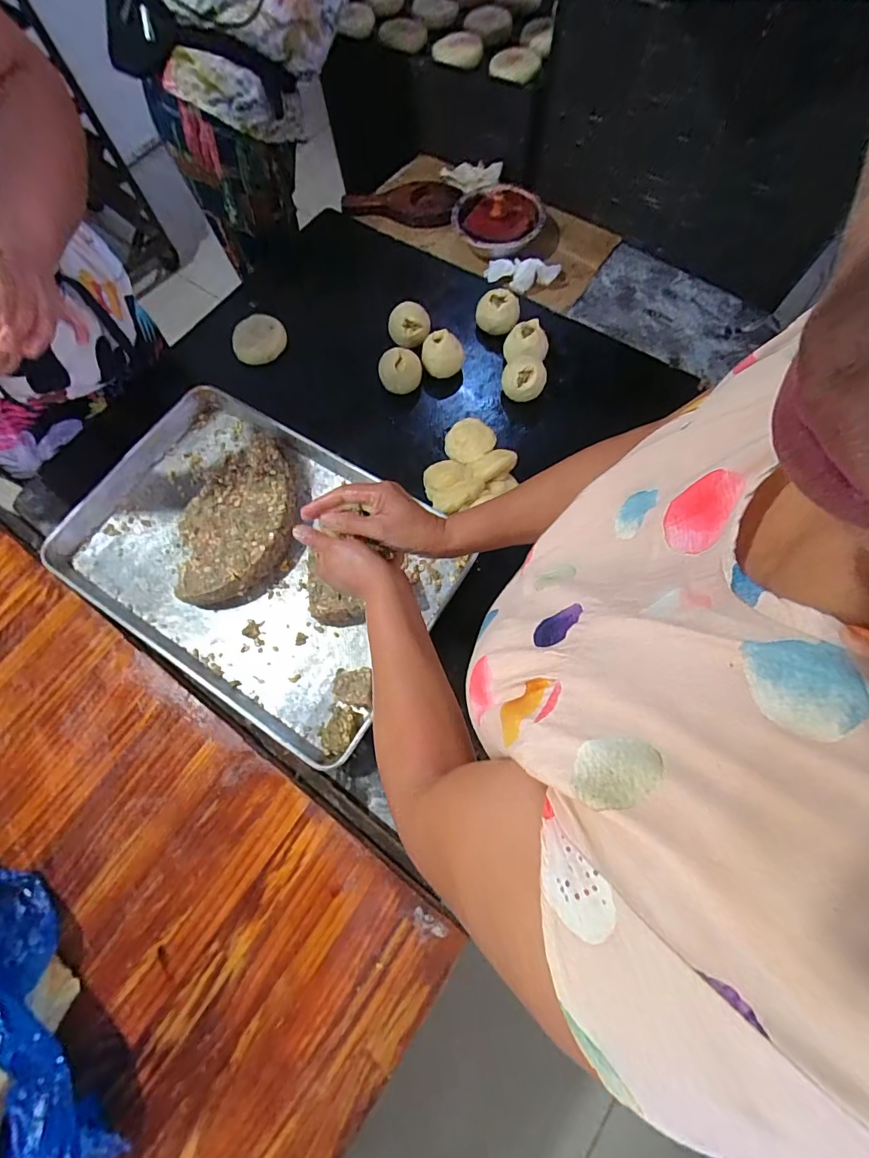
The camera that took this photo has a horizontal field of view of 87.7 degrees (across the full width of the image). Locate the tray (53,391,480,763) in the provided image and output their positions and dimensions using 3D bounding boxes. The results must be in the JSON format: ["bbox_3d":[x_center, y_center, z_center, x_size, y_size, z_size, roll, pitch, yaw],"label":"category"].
[{"bbox_3d":[-0.289,-0.046,0.723,0.596,0.062,0.398,32,76,12],"label":"tray"}]

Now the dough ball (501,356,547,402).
[{"bbox_3d":[0.158,-0.352,0.801,0.075,0.060,0.062,2,72,3],"label":"dough ball"}]

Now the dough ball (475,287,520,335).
[{"bbox_3d":[0.120,-0.501,0.860,0.080,0.064,0.062,5,73,4],"label":"dough ball"}]

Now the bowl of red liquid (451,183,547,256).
[{"bbox_3d":[0.140,-0.772,0.973,0.192,0.039,0.206,-1,72,2],"label":"bowl of red liquid"}]

